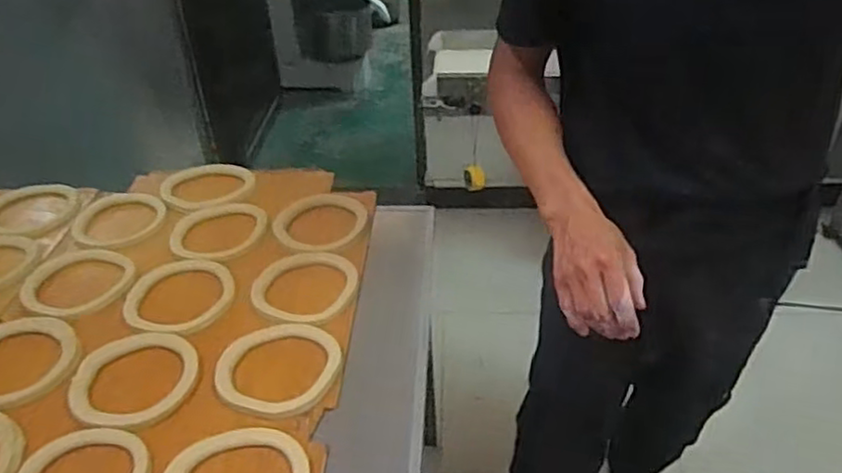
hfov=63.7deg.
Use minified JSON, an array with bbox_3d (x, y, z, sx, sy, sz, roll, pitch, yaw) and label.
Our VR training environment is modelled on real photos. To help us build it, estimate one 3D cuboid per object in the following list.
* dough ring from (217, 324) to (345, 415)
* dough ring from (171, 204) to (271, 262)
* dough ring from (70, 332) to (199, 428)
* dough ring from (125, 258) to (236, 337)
[{"bbox_3d":[-0.191,0.169,0.895,0.155,0.018,0.138,8,37,12],"label":"dough ring"},{"bbox_3d":[-0.350,-0.010,1.170,0.158,0.018,0.158,-1,36,0],"label":"dough ring"},{"bbox_3d":[-0.379,0.187,0.901,0.156,0.013,0.179,-20,40,-24],"label":"dough ring"},{"bbox_3d":[-0.368,0.088,1.046,0.168,0.009,0.167,-1,36,0],"label":"dough ring"}]

